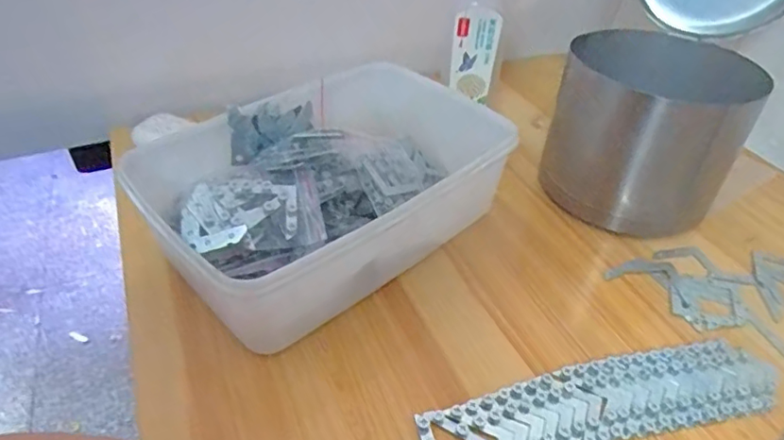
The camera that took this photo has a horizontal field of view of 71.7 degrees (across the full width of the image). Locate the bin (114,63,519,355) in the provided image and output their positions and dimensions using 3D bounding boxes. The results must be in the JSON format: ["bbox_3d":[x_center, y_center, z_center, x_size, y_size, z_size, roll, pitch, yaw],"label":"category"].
[{"bbox_3d":[-0.040,-0.029,0.426,0.274,0.084,0.184,-29,49,-31],"label":"bin"}]

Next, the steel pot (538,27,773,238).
[{"bbox_3d":[0.213,-0.089,0.468,0.137,0.133,0.144,1,40,-1],"label":"steel pot"}]

